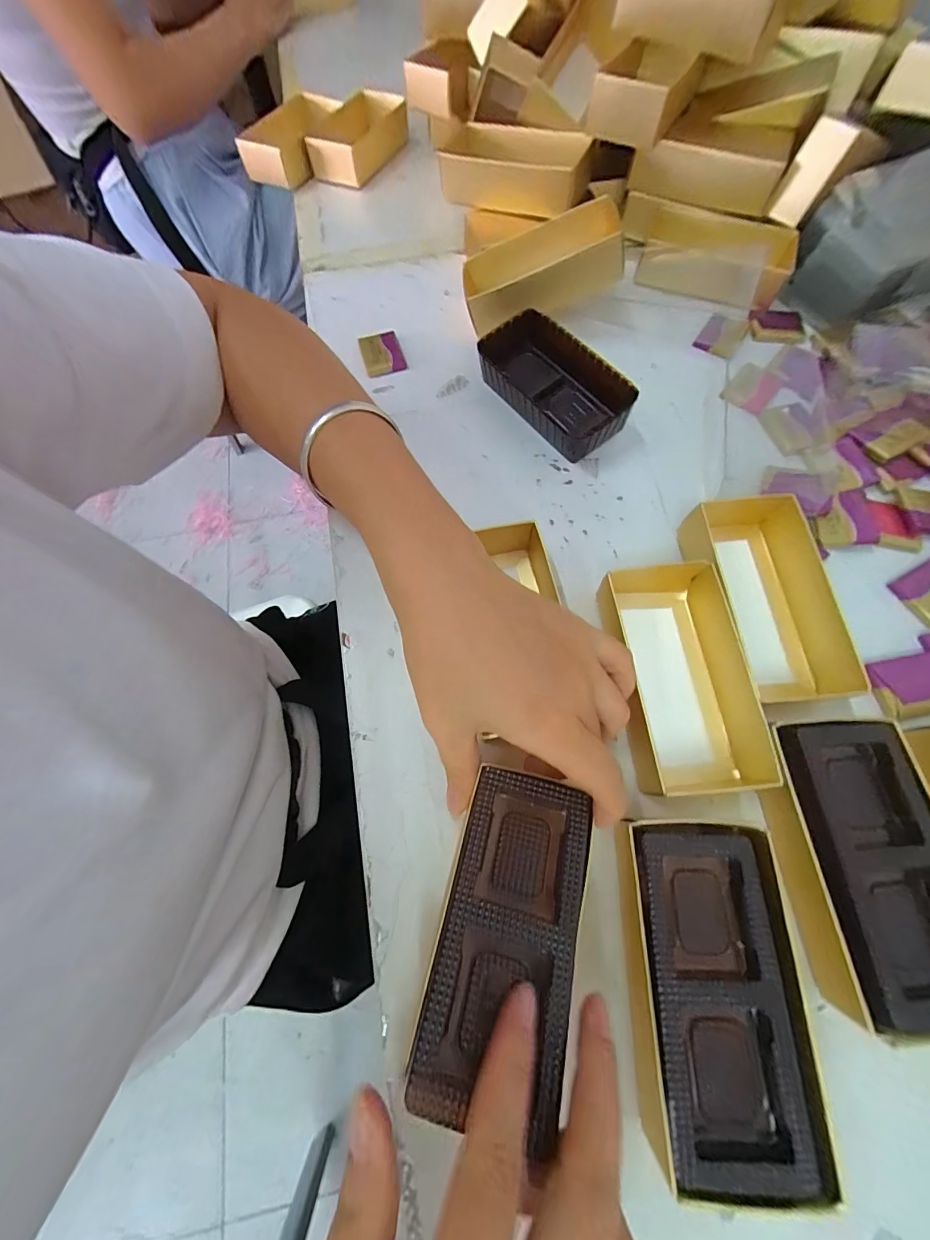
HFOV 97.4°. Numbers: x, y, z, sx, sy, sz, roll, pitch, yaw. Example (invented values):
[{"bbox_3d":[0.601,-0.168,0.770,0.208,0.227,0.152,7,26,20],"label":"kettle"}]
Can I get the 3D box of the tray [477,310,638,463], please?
[{"bbox_3d":[0.063,-0.171,0.297,0.052,0.033,0.119,-37,72,-11],"label":"tray"}]

